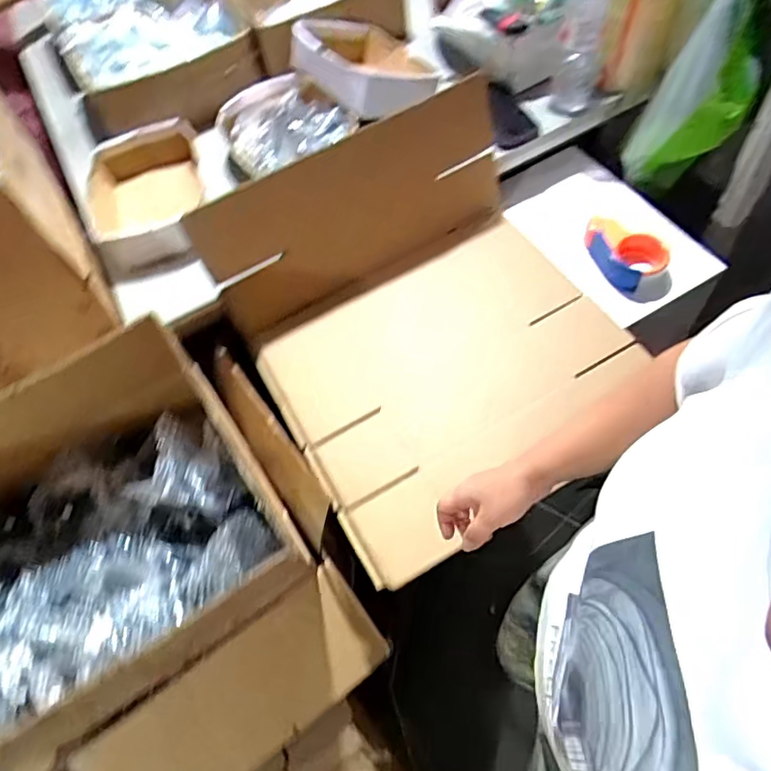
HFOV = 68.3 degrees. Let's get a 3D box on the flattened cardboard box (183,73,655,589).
[{"bbox_3d":[0.073,-0.107,0.782,0.482,0.260,0.509,-28,59,-13],"label":"flattened cardboard box"}]

